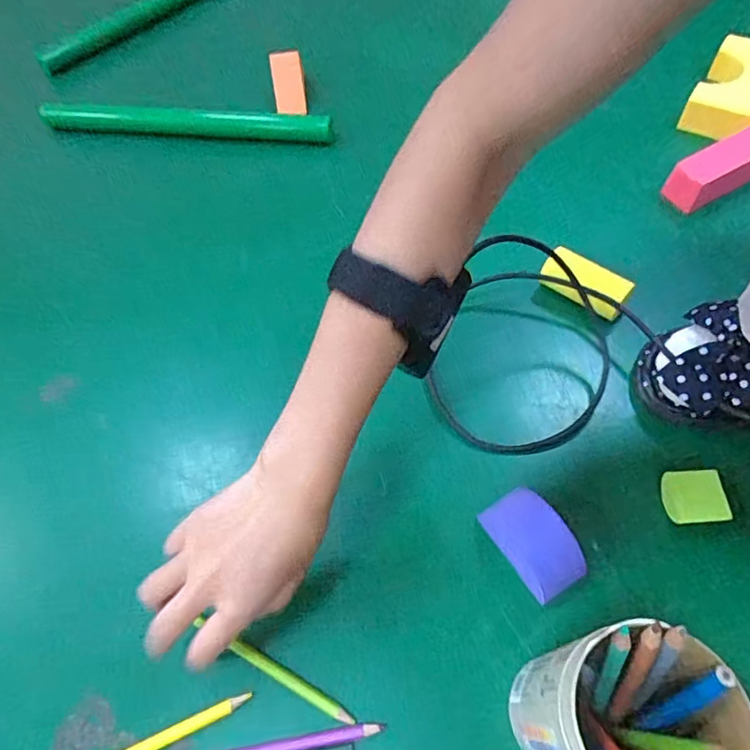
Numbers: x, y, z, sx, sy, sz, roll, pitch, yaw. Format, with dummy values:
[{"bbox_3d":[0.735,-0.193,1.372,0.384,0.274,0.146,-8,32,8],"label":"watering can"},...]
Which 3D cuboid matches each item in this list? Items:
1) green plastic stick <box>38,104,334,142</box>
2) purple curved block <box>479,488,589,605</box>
[{"bbox_3d":[-0.219,-0.294,0.643,0.340,0.030,0.022,4,59,7],"label":"green plastic stick"},{"bbox_3d":[0.108,0.113,0.377,0.041,0.023,0.070,-27,61,-13],"label":"purple curved block"}]

